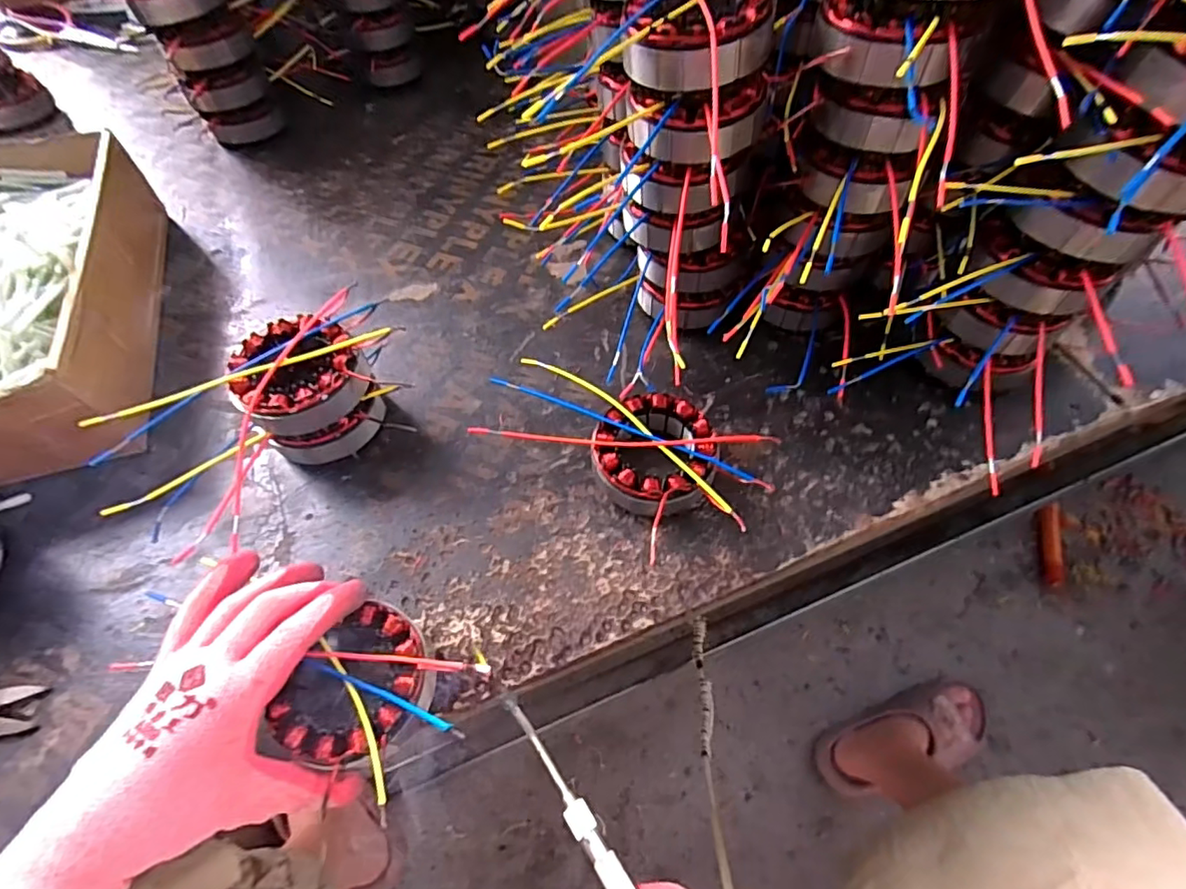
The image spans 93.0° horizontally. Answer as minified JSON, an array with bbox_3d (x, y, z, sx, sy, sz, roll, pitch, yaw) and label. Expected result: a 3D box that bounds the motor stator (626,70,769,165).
[{"bbox_3d":[0.064,-0.205,0.352,0.074,0.035,0.071,-1,60,1],"label":"motor stator"}]

